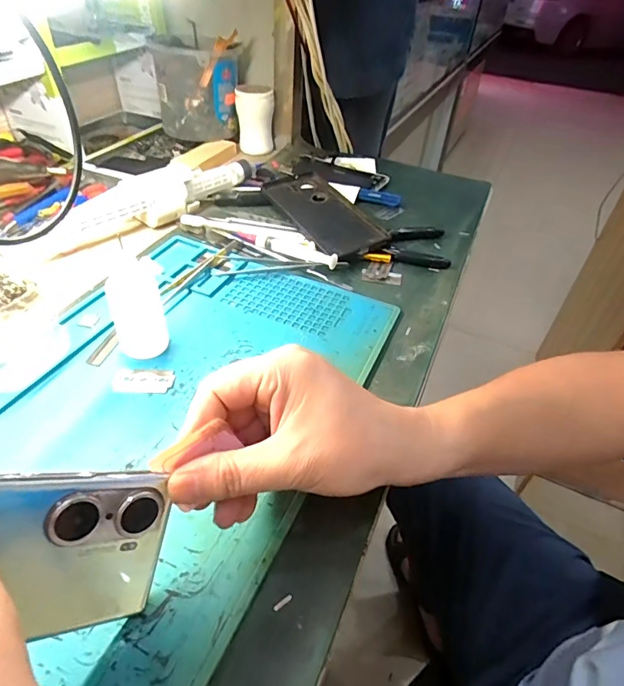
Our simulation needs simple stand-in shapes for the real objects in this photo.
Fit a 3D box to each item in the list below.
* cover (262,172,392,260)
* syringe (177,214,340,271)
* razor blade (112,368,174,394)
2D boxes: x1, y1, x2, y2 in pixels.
[{"bbox_3d":[0.011,-0.148,0.520,0.076,0.011,0.176,-23,51,-23],"label":"cover"},{"bbox_3d":[-0.054,-0.111,0.477,0.179,0.015,0.028,21,45,16],"label":"syringe"},{"bbox_3d":[-0.122,0.026,0.331,0.041,0.004,0.023,3,43,-4],"label":"razor blade"}]

